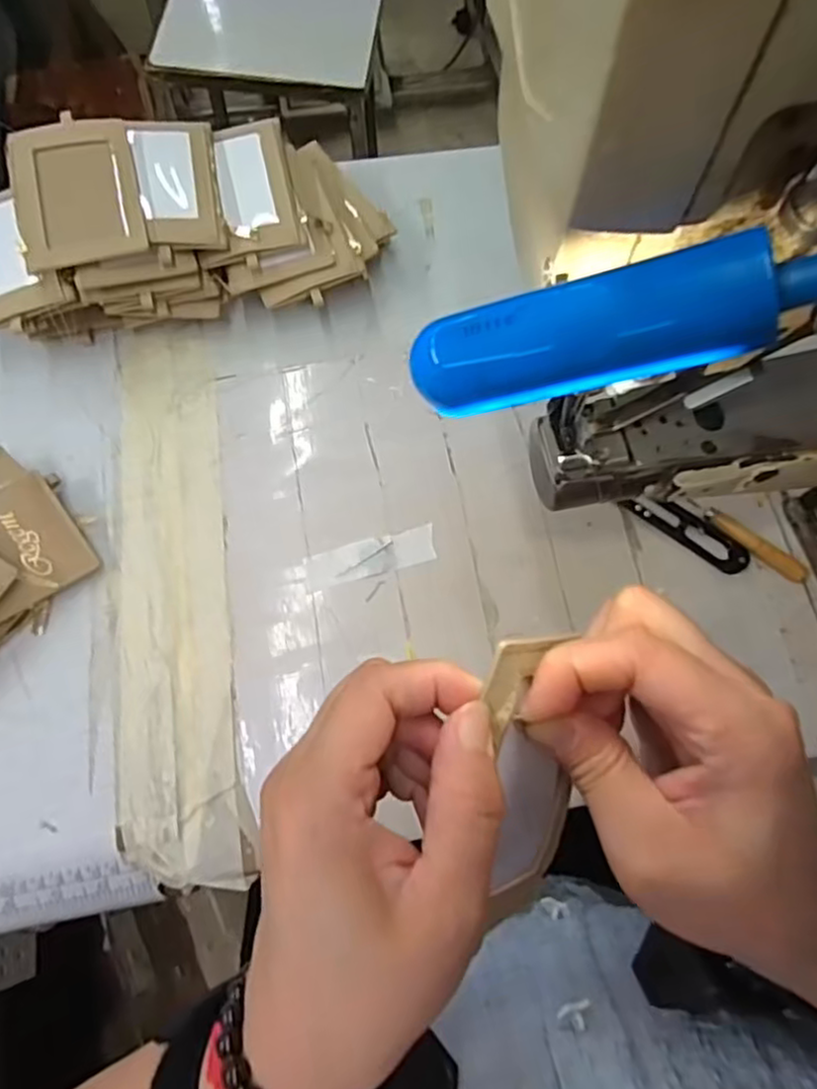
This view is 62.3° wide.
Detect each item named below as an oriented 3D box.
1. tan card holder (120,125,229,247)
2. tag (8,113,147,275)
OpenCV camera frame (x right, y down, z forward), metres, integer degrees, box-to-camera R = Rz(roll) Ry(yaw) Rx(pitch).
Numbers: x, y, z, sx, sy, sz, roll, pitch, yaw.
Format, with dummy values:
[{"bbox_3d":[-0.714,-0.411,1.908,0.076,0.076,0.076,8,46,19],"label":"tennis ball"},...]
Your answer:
[{"bbox_3d":[-0.155,-0.241,0.450,0.054,0.008,0.104,-8,71,-13],"label":"tan card holder"},{"bbox_3d":[-0.212,-0.229,0.432,0.074,0.010,0.109,-14,75,-13],"label":"tag"}]

